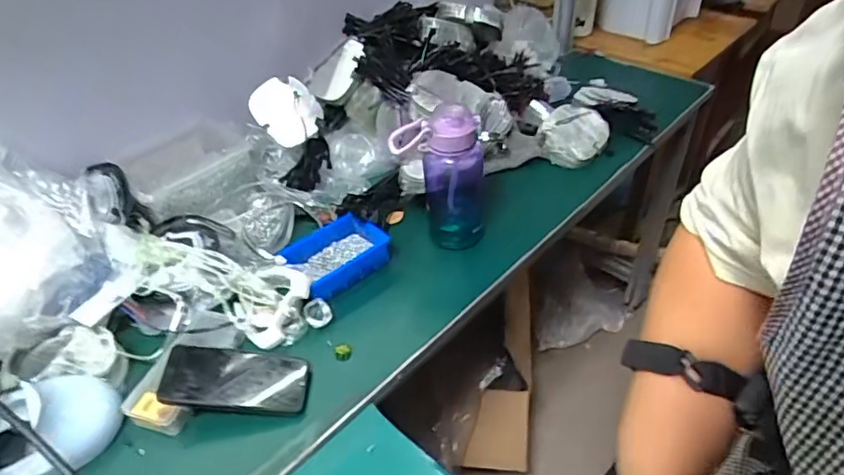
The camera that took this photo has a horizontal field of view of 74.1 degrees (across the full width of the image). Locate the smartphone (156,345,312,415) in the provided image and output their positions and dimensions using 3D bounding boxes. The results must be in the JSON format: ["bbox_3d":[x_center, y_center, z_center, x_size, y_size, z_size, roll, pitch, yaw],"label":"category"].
[{"bbox_3d":[-0.223,0.172,0.681,0.167,0.016,0.076,9,50,-13],"label":"smartphone"}]

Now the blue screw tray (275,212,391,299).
[{"bbox_3d":[-0.126,0.024,0.857,0.159,0.043,0.108,-30,48,-26],"label":"blue screw tray"}]

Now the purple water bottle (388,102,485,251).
[{"bbox_3d":[0.029,-0.097,0.846,0.129,0.222,0.094,0,42,4],"label":"purple water bottle"}]

